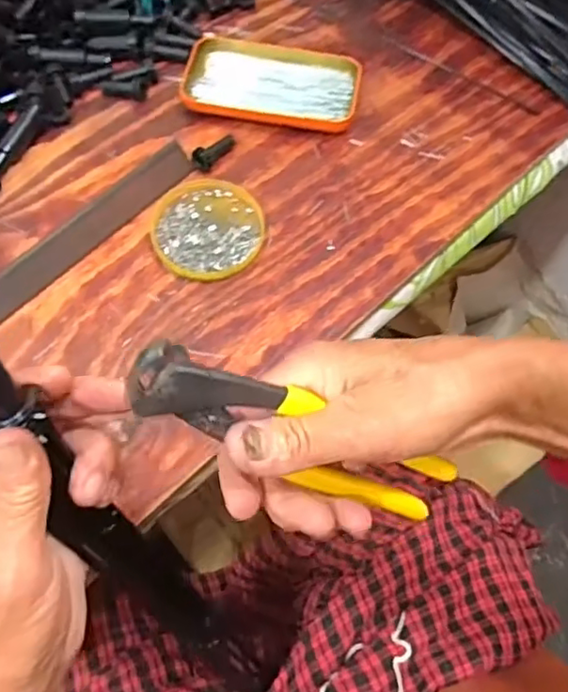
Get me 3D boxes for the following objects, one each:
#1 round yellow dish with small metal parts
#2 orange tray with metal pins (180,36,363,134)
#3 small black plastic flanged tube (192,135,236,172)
[{"bbox_3d":[-0.058,-0.091,0.467,0.081,0.010,0.087,1,65,-2],"label":"round yellow dish with small metal parts"},{"bbox_3d":[-0.010,-0.223,0.523,0.144,0.019,0.075,10,65,2],"label":"orange tray with metal pins"},{"bbox_3d":[-0.054,-0.158,0.493,0.014,0.015,0.042,42,71,15],"label":"small black plastic flanged tube"}]

